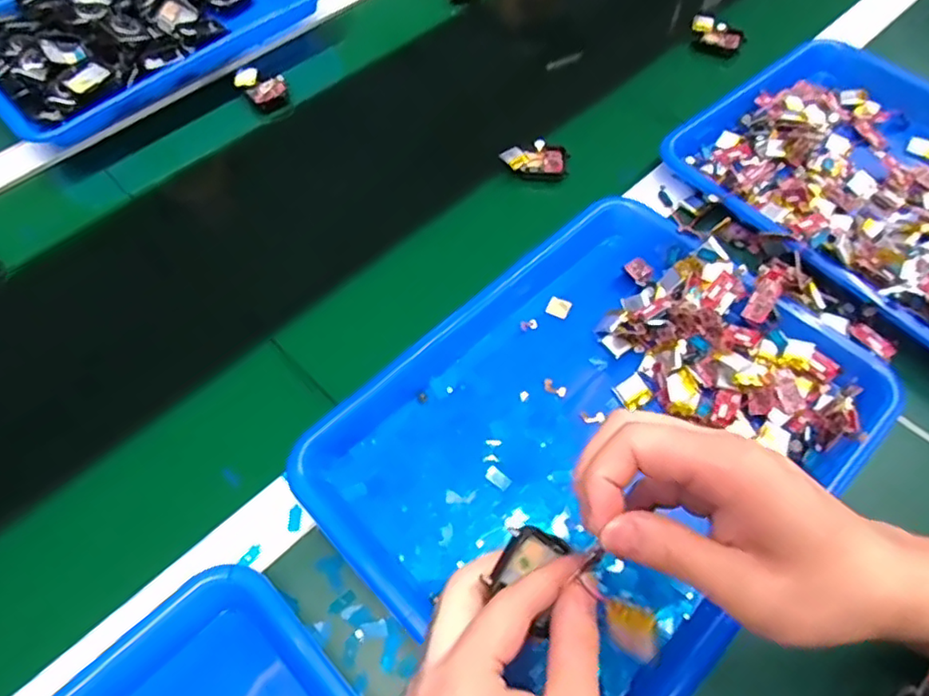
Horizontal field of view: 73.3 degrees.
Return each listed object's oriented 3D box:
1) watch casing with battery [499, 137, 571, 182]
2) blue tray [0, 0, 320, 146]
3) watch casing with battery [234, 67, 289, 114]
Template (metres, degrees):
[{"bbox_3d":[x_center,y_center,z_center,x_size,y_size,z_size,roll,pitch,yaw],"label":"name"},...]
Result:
[{"bbox_3d":[0.063,-0.169,0.560,0.058,0.018,0.036,7,60,4],"label":"watch casing with battery"},{"bbox_3d":[-0.348,-0.360,0.654,0.340,0.042,0.266,-37,67,-19],"label":"blue tray"},{"bbox_3d":[-0.199,-0.259,0.621,0.038,0.016,0.054,-39,68,-20],"label":"watch casing with battery"}]

